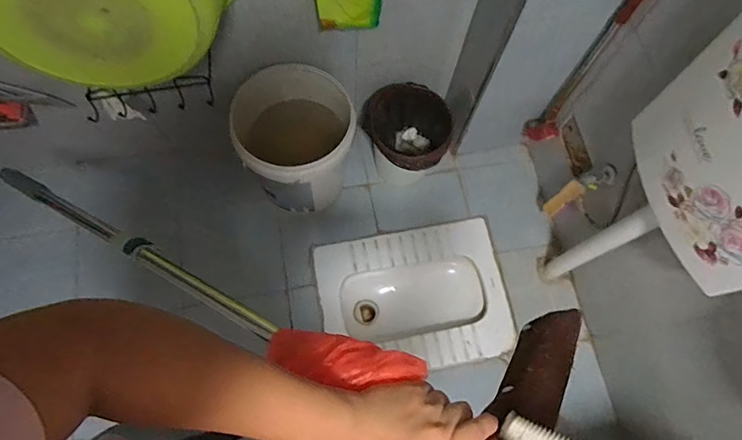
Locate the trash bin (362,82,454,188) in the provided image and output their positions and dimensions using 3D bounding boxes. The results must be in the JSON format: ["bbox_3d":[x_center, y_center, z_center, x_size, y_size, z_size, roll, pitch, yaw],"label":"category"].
[{"bbox_3d":[0.117,-0.256,1.423,0.253,0.234,0.289,-3,71,-4],"label":"trash bin"}]

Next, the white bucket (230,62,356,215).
[{"bbox_3d":[-0.215,-0.223,1.341,0.311,0.335,0.329,1,71,-2],"label":"white bucket"}]

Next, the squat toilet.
[{"bbox_3d":[0.126,0.249,1.434,0.552,0.159,0.415,-9,71,-6],"label":"squat toilet"}]

